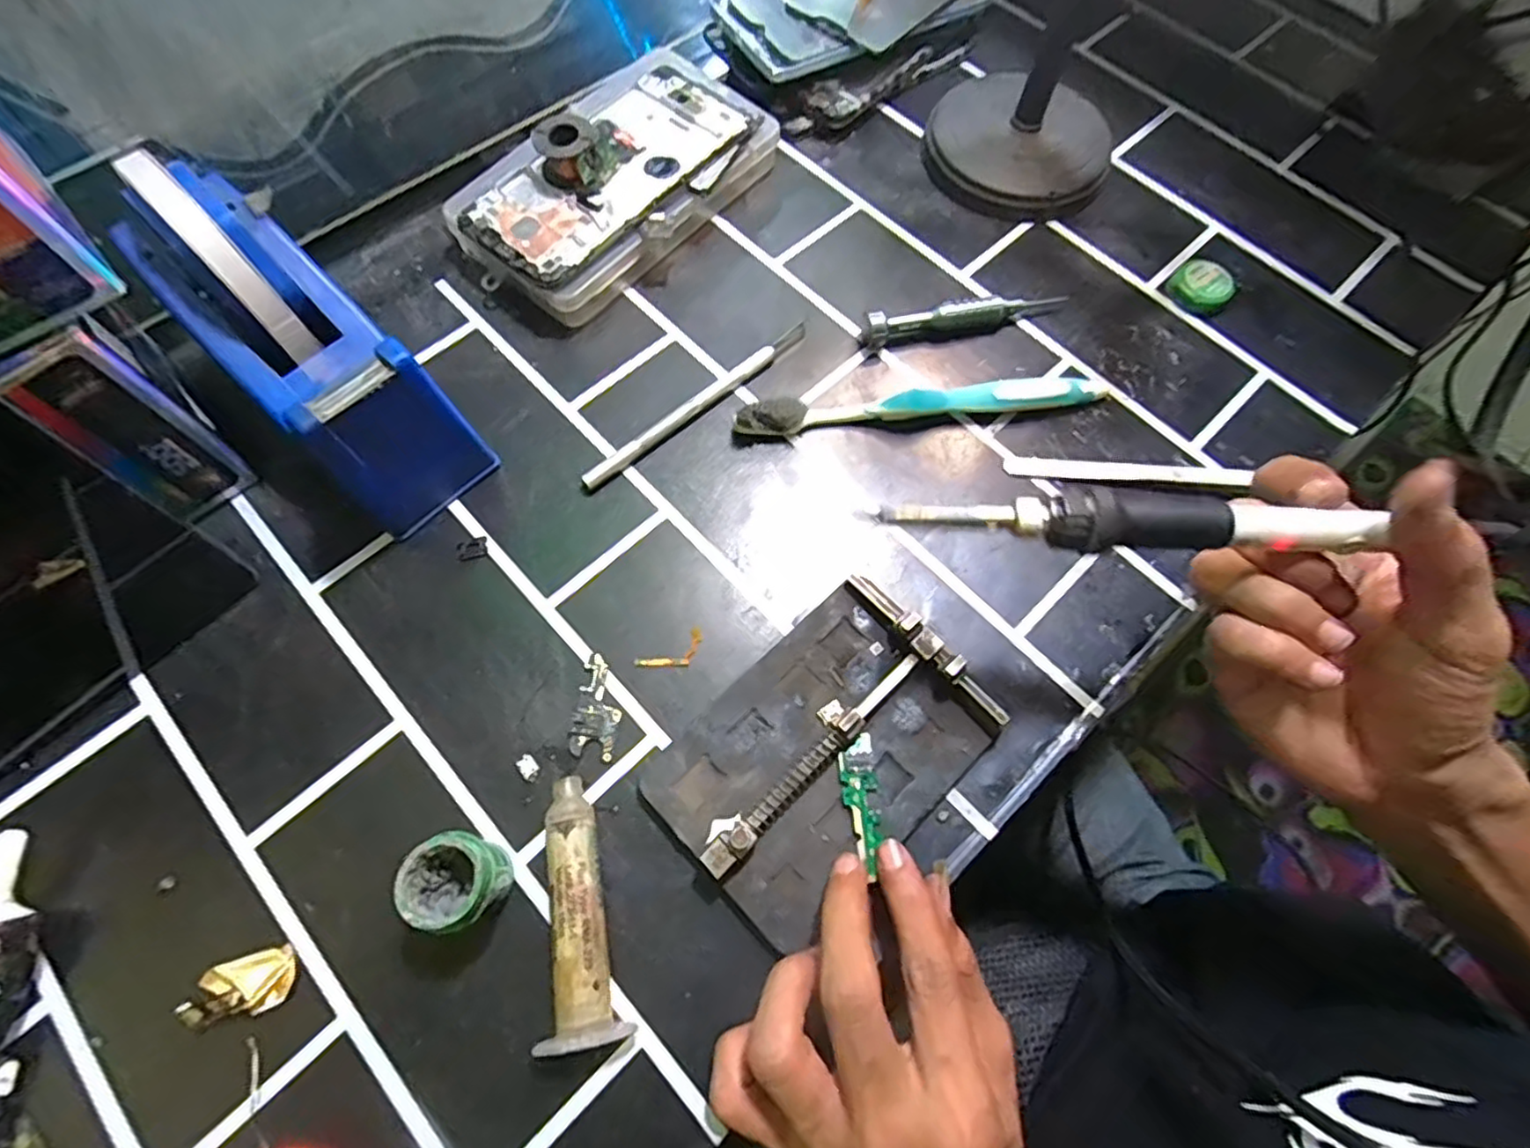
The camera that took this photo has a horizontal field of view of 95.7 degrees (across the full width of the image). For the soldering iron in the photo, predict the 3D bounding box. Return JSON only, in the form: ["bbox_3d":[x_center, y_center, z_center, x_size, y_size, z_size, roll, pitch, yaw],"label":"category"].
[{"bbox_3d":[0.110,-0.018,0.225,0.150,0.015,0.017,3,66,7],"label":"soldering iron"}]

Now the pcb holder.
[{"bbox_3d":[0.024,0.067,0.271,0.124,0.018,0.086,-41,75,-16],"label":"pcb holder"}]

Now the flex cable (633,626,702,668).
[{"bbox_3d":[-0.039,0.034,0.294,0.031,0.004,0.013,-29,69,-12],"label":"flex cable"}]

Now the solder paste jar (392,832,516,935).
[{"bbox_3d":[-0.106,0.108,0.243,0.029,0.036,0.029,0,68,-1],"label":"solder paste jar"}]

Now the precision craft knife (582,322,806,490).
[{"bbox_3d":[-0.031,-0.085,0.341,0.139,0.009,0.010,-41,75,-16],"label":"precision craft knife"}]

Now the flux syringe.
[{"bbox_3d":[-0.068,0.118,0.247,0.025,0.020,0.086,-11,69,-6],"label":"flux syringe"}]

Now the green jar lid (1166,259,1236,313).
[{"bbox_3d":[0.238,-0.157,0.378,0.030,0.012,0.027,39,73,13],"label":"green jar lid"}]

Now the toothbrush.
[{"bbox_3d":[0.079,-0.084,0.337,0.184,0.019,0.017,-6,69,-4],"label":"toothbrush"}]

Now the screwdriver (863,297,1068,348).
[{"bbox_3d":[0.104,-0.133,0.358,0.107,0.019,0.012,-13,69,-6],"label":"screwdriver"}]

